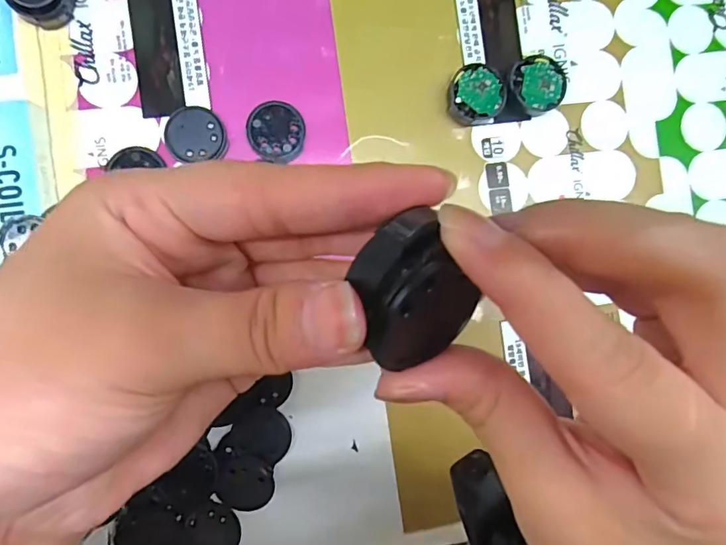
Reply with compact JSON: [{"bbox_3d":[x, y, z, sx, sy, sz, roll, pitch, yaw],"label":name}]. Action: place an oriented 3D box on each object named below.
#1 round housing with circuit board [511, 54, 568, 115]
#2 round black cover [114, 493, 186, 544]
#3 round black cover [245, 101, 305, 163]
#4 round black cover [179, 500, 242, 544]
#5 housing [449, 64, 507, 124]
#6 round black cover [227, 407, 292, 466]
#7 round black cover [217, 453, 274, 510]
[{"bbox_3d":[0.094,-0.101,0.265,0.033,0.010,0.031,0,88,-7],"label":"round housing with circuit board"},{"bbox_3d":[-0.103,0.123,0.236,0.031,0.004,0.032,0,88,-7],"label":"round black cover"},{"bbox_3d":[-0.044,-0.072,0.251,0.029,0.004,0.030,0,88,-7],"label":"round black cover"},{"bbox_3d":[-0.075,0.129,0.242,0.028,0.004,0.028,0,88,-7],"label":"round black cover"},{"bbox_3d":[0.060,-0.093,0.261,0.030,0.010,0.030,0,88,-7],"label":"housing"},{"bbox_3d":[-0.050,0.080,0.244,0.029,0.004,0.024,15,86,-6],"label":"round black cover"},{"bbox_3d":[-0.057,0.103,0.240,0.027,0.005,0.028,1,88,-7],"label":"round black cover"}]

